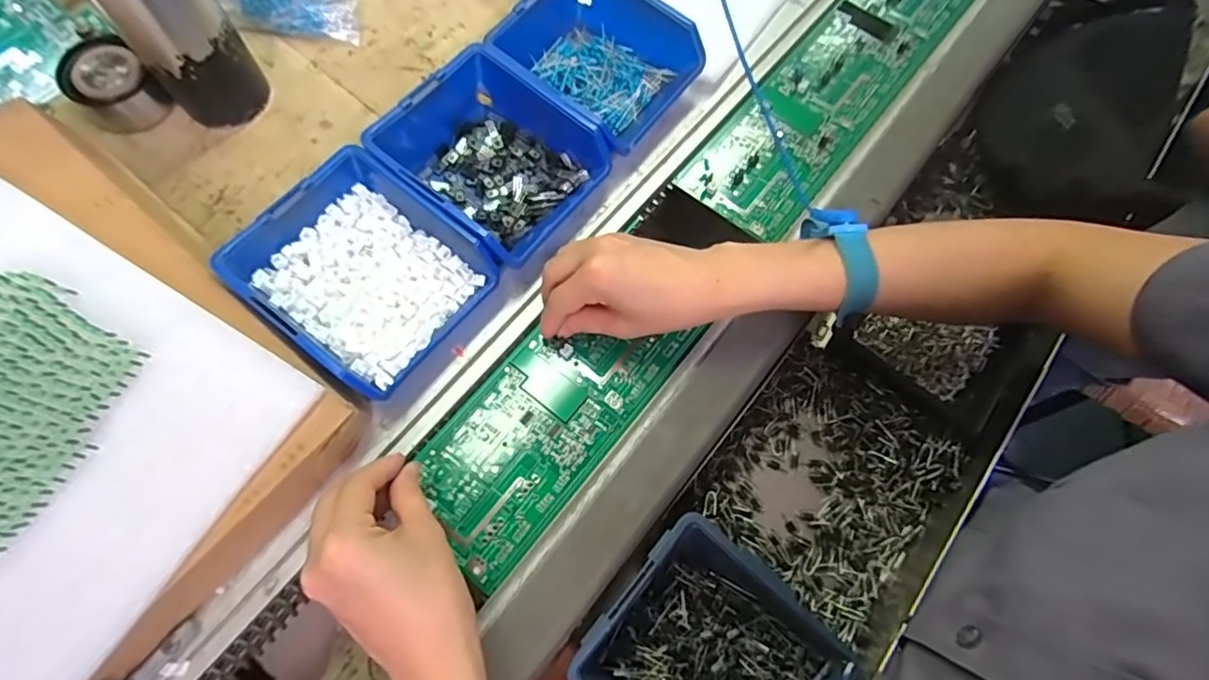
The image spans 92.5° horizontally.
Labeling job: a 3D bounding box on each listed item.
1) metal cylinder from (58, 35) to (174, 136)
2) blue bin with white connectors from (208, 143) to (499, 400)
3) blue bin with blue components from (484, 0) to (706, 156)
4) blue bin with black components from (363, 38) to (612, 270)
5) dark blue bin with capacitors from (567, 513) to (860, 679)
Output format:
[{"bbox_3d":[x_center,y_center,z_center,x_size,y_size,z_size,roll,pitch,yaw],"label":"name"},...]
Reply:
[{"bbox_3d":[-0.358,-0.185,0.422,0.048,0.046,0.051,1,70,-3],"label":"metal cylinder"},{"bbox_3d":[-0.152,-0.043,0.370,0.125,0.045,0.116,36,72,10],"label":"blue bin with white connectors"},{"bbox_3d":[-0.009,-0.216,0.451,0.133,0.065,0.119,33,71,9],"label":"blue bin with blue components"},{"bbox_3d":[-0.079,-0.128,0.414,0.126,0.062,0.119,36,72,10],"label":"blue bin with black components"},{"bbox_3d":[0.066,0.195,0.352,0.137,0.061,0.119,38,72,11],"label":"dark blue bin with capacitors"}]

